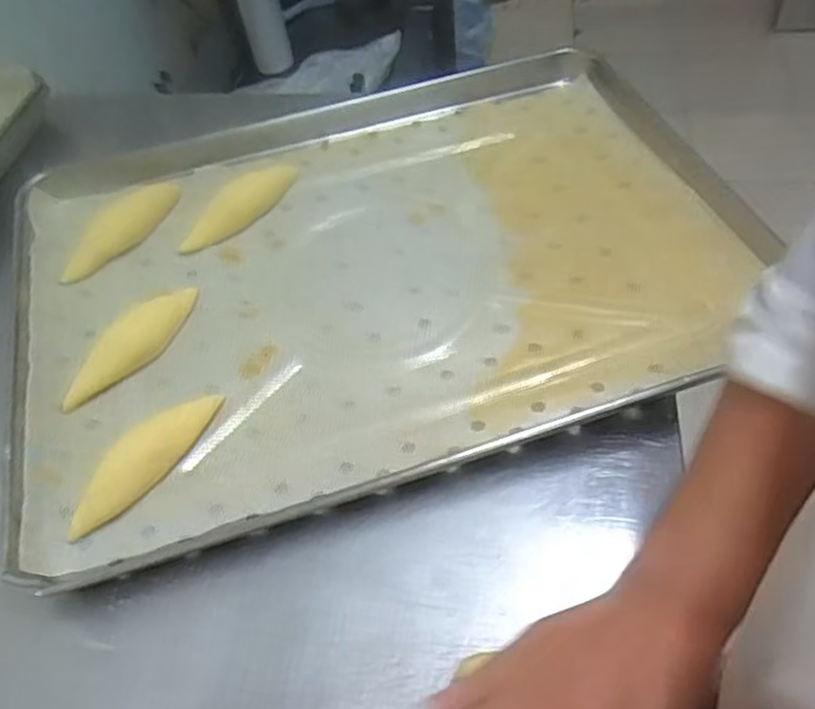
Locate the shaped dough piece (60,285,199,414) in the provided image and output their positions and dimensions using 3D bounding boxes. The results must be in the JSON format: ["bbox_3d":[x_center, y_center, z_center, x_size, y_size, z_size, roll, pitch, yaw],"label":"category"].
[{"bbox_3d":[-0.212,-0.005,0.550,0.046,0.022,0.123,31,61,25],"label":"shaped dough piece"}]

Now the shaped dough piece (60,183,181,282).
[{"bbox_3d":[-0.251,-0.108,0.627,0.042,0.025,0.126,30,61,25],"label":"shaped dough piece"}]

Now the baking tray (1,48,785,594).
[{"bbox_3d":[-0.028,-0.078,0.579,0.562,0.033,0.399,-18,53,-8],"label":"baking tray"}]

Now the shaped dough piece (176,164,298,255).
[{"bbox_3d":[-0.151,-0.134,0.646,0.044,0.018,0.127,28,60,24],"label":"shaped dough piece"}]

